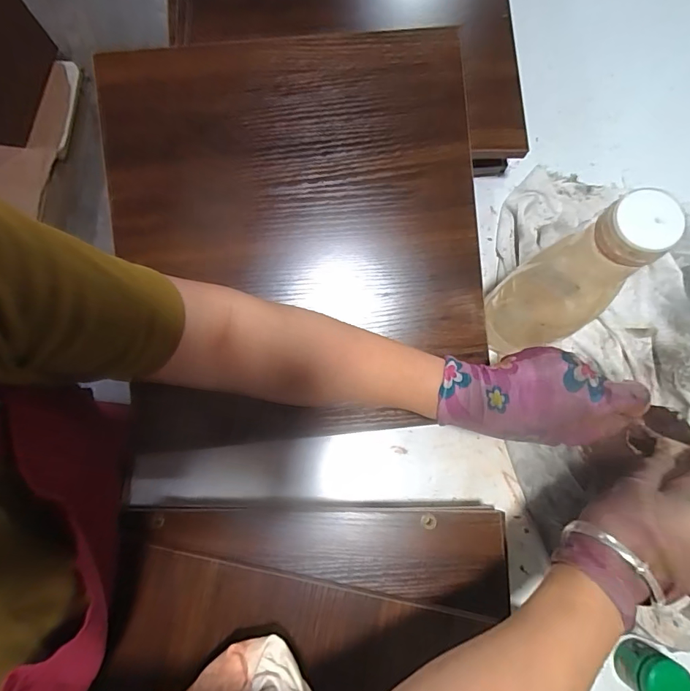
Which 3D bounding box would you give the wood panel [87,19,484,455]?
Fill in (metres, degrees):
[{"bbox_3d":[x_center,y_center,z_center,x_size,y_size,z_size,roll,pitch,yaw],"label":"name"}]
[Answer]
[{"bbox_3d":[-0.047,-0.101,0.418,0.341,0.018,0.377,-5,90,-1],"label":"wood panel"}]

